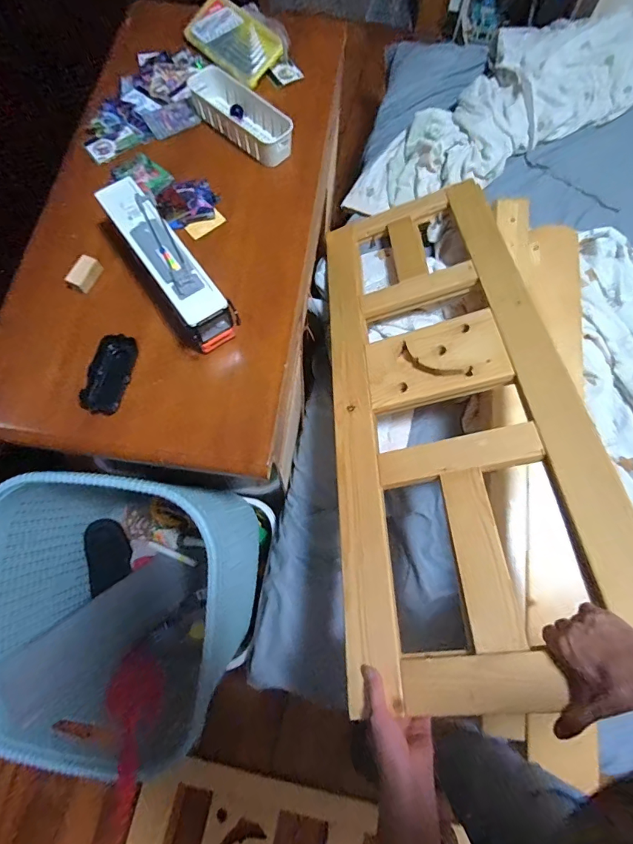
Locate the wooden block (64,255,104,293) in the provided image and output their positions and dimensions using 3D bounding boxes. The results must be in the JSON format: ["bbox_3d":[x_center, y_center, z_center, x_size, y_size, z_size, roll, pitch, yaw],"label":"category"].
[{"bbox_3d":[-0.348,-0.223,0.647,0.032,0.020,0.052,18,72,6],"label":"wooden block"}]

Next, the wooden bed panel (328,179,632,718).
[{"bbox_3d":[0.210,-0.089,0.748,0.370,0.044,0.977,-13,52,18],"label":"wooden bed panel"}]

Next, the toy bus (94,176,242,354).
[{"bbox_3d":[-0.213,-0.226,0.617,0.074,0.095,0.260,-34,75,-11],"label":"toy bus"}]

